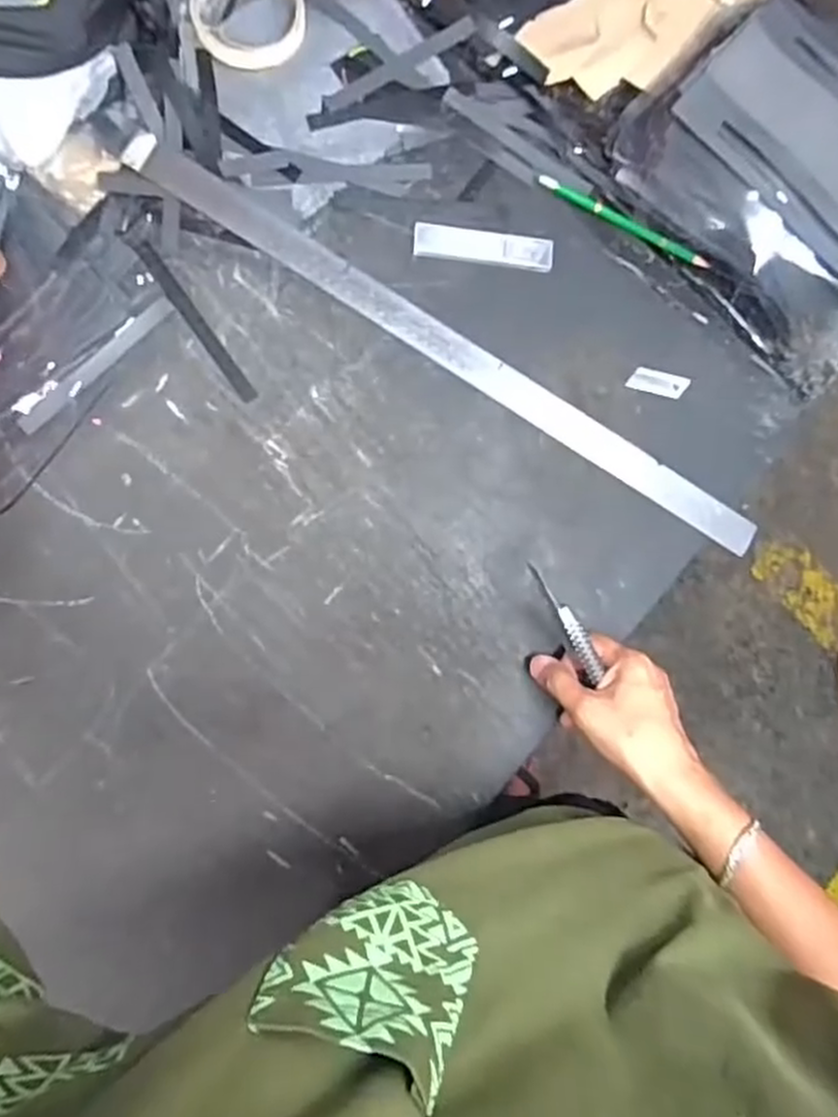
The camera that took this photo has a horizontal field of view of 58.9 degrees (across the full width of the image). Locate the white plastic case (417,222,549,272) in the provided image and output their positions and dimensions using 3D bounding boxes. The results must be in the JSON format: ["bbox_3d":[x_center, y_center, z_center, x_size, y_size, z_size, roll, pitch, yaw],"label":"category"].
[{"bbox_3d":[0.053,-0.250,0.593,0.112,0.006,0.028,3,86,-10],"label":"white plastic case"}]

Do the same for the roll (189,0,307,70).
[{"bbox_3d":[-0.133,-0.423,0.575,0.086,0.011,0.092,1,86,-10],"label":"roll"}]

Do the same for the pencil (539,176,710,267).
[{"bbox_3d":[0.172,-0.282,0.624,0.157,0.011,0.012,23,83,-8],"label":"pencil"}]

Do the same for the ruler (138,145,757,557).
[{"bbox_3d":[0.038,-0.158,0.591,0.562,0.011,0.033,30,82,-7],"label":"ruler"}]

